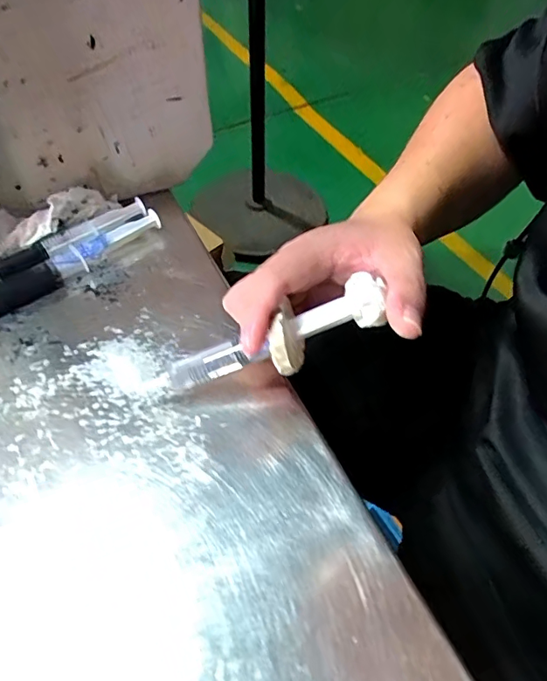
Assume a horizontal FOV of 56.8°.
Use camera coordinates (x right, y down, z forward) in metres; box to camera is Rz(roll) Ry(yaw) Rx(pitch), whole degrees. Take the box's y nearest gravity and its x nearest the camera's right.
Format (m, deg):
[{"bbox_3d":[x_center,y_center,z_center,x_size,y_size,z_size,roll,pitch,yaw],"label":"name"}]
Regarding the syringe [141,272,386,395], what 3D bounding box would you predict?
[{"bbox_3d":[-0.009,0.004,0.268,0.138,0.023,0.035,-22,55,12],"label":"syringe"}]

